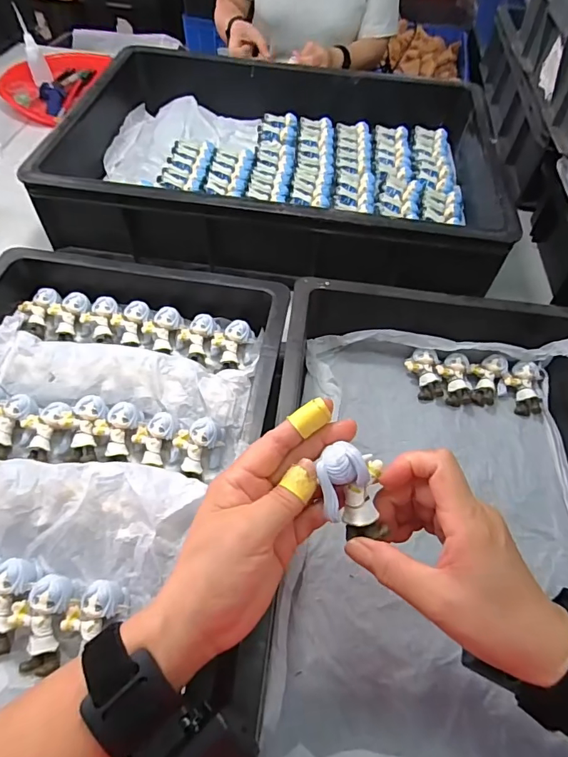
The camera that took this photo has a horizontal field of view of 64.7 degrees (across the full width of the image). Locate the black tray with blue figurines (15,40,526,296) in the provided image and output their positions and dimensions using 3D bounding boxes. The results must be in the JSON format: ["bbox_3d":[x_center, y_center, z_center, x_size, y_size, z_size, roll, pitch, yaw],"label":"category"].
[{"bbox_3d":[-0.002,-0.307,0.652,0.578,0.105,0.411,10,55,3],"label":"black tray with blue figurines"}]

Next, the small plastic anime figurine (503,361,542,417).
[{"bbox_3d":[0.270,0.011,0.503,0.035,0.016,0.061,1,78,-3],"label":"small plastic anime figurine"}]

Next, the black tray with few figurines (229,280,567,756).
[{"bbox_3d":[0.141,0.098,0.394,0.303,0.098,0.477,8,55,2],"label":"black tray with few figurines"}]

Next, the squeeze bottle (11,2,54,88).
[{"bbox_3d":[-0.491,-0.645,0.876,0.037,0.108,0.045,-19,58,-16],"label":"squeeze bottle"}]

